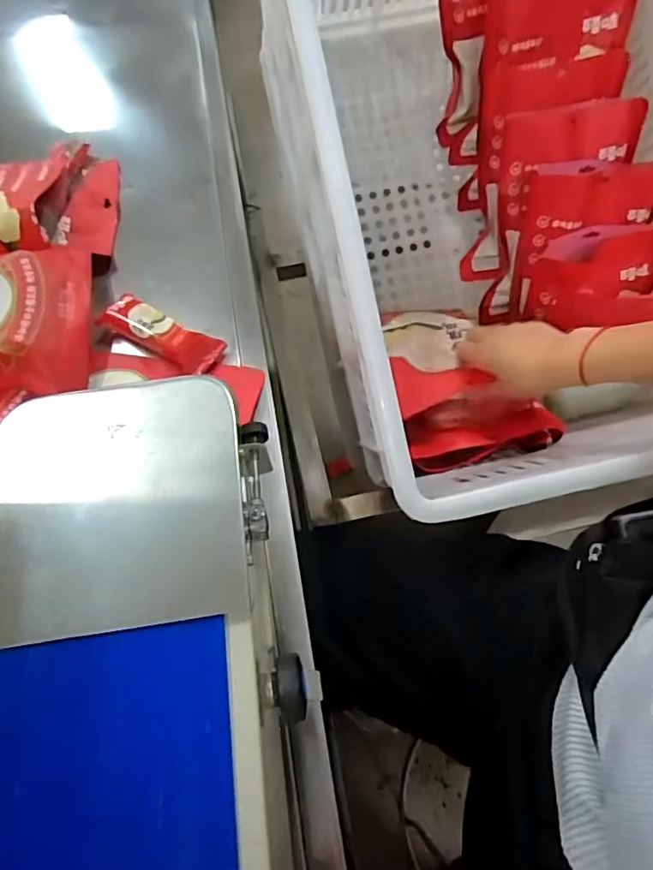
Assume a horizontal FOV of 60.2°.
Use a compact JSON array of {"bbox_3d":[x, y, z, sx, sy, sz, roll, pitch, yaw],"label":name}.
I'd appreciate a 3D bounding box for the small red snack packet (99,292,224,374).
[{"bbox_3d":[-0.165,-0.103,0.561,0.126,0.030,0.042,27,66,16],"label":"small red snack packet"}]

